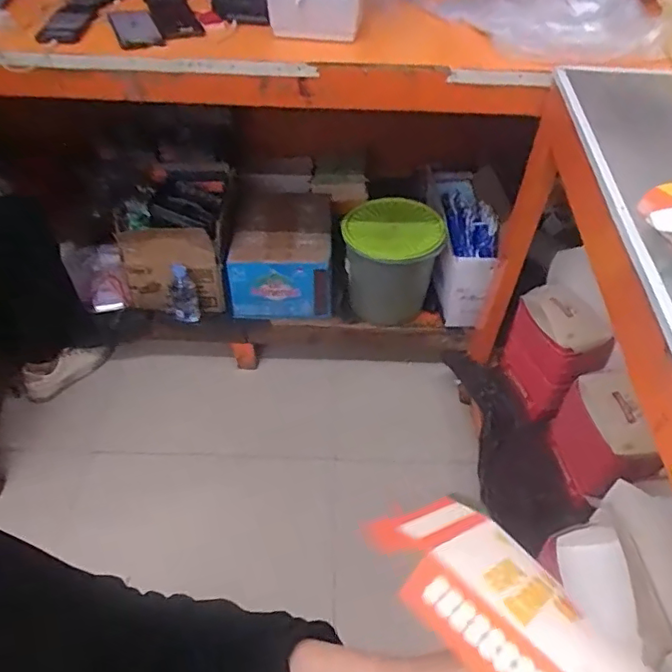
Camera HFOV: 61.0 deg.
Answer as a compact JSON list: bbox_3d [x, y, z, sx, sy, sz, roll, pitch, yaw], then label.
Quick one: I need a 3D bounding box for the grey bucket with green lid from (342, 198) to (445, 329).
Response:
[{"bbox_3d":[0.134,-0.194,1.440,0.222,0.241,0.220,0,47,0],"label":"grey bucket with green lid"}]

